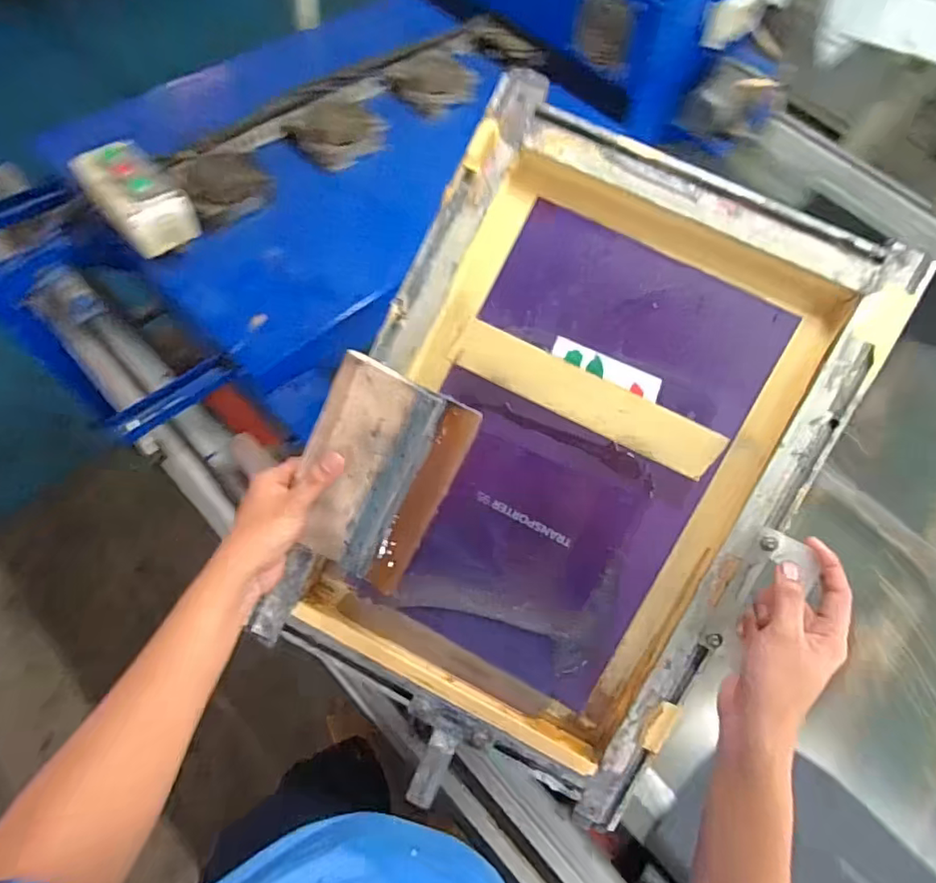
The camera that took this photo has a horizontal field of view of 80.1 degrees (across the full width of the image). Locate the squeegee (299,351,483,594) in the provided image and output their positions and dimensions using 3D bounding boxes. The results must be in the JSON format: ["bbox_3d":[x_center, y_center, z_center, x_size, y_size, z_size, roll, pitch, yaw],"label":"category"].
[{"bbox_3d":[-0.082,0.028,0.485,0.123,0.181,0.025,26,16,-2],"label":"squeegee"}]

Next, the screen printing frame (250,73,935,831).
[{"bbox_3d":[0.087,0.019,0.498,0.384,0.060,0.551,26,95,5],"label":"screen printing frame"}]

